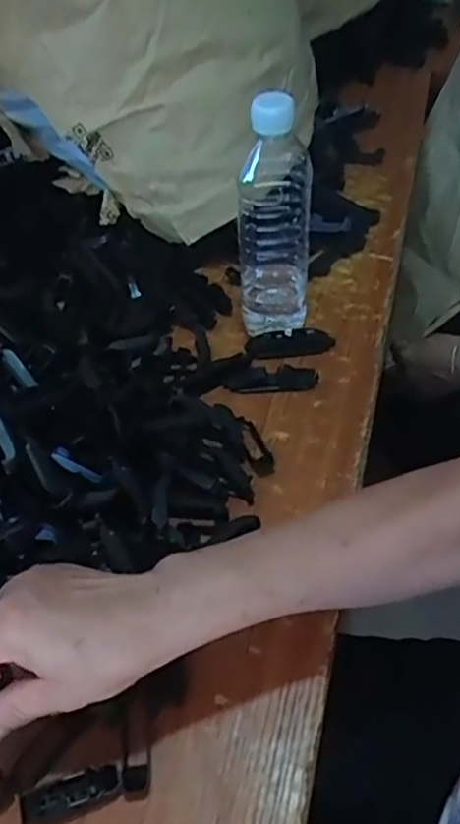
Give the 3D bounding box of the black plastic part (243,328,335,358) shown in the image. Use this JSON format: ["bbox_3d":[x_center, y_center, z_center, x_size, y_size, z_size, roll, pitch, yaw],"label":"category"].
[{"bbox_3d":[0.056,-0.067,0.596,0.081,0.015,0.023,-5,50,-1],"label":"black plastic part"}]

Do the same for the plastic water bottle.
[{"bbox_3d":[0.039,-0.159,0.549,0.061,0.210,0.057,3,50,5],"label":"plastic water bottle"}]

